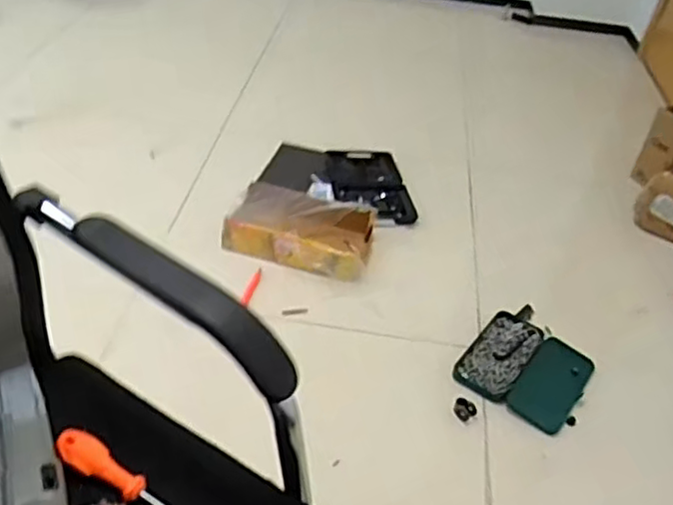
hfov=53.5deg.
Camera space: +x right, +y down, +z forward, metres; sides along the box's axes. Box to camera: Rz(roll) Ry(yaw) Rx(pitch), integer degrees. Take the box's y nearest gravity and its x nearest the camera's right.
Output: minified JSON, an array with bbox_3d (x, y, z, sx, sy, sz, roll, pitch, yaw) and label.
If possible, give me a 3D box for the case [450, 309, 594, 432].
[{"bbox_3d":[0.415,0.253,1.468,0.249,0.035,0.249,28,44,24],"label":"case"}]

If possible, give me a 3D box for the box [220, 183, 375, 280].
[{"bbox_3d":[-0.091,-0.064,1.710,0.363,0.107,0.232,14,40,9],"label":"box"}]

